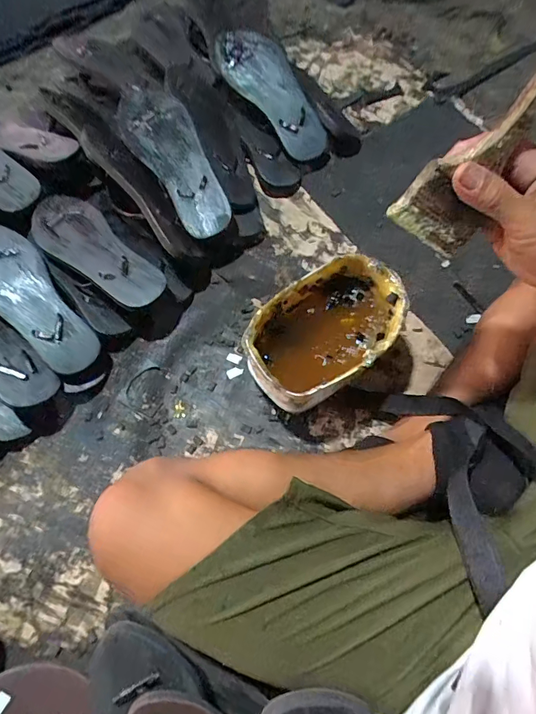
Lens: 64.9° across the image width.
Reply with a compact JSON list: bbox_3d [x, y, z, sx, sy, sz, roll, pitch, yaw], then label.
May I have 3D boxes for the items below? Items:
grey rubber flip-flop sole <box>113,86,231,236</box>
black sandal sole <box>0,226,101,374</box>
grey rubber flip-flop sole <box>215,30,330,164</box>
[{"bbox_3d":[-0.143,-0.298,0.627,0.096,0.027,0.285,-27,73,-8],"label":"grey rubber flip-flop sole"},{"bbox_3d":[-0.319,-0.078,0.562,0.087,0.023,0.228,-40,87,-12],"label":"black sandal sole"},{"bbox_3d":[0.009,-0.446,0.698,0.103,0.027,0.256,-41,86,2],"label":"grey rubber flip-flop sole"}]

